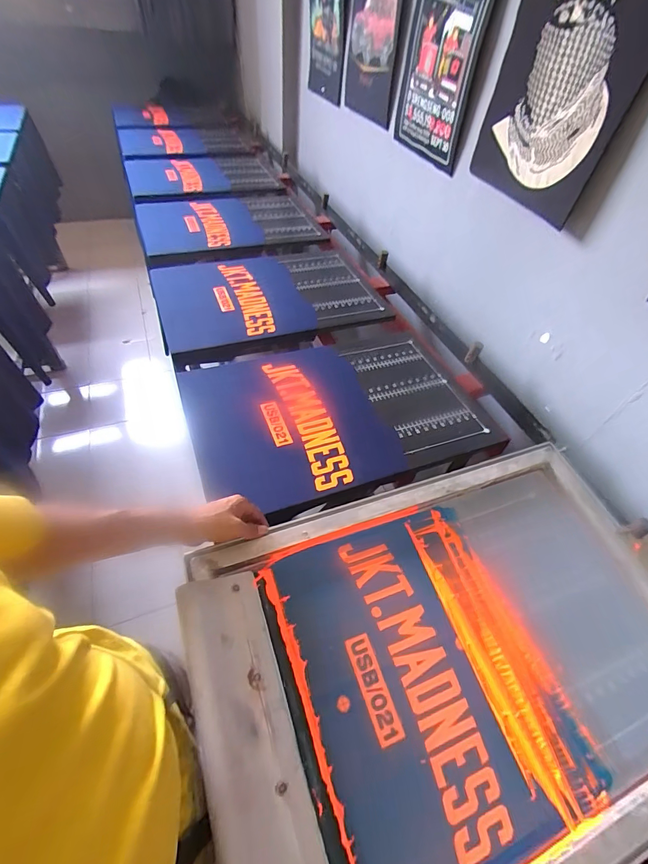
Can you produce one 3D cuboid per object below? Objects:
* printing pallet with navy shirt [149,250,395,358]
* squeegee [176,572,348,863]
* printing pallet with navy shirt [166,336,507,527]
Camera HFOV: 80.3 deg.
[{"bbox_3d":[-0.156,-0.398,1.092,0.602,0.018,0.420,-14,53,-17],"label":"printing pallet with navy shirt"},{"bbox_3d":[-0.074,0.334,0.422,0.124,0.025,0.343,2,51,-34],"label":"squeegee"},{"bbox_3d":[0.031,-0.046,0.830,0.607,0.035,0.424,-14,53,-17],"label":"printing pallet with navy shirt"}]

